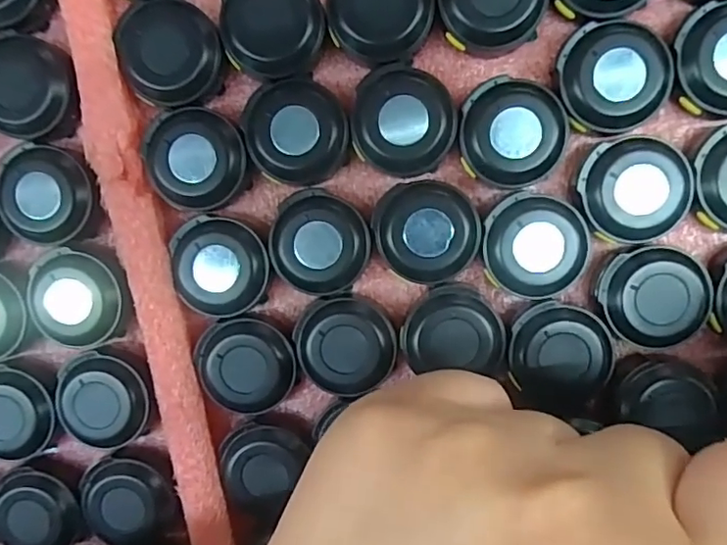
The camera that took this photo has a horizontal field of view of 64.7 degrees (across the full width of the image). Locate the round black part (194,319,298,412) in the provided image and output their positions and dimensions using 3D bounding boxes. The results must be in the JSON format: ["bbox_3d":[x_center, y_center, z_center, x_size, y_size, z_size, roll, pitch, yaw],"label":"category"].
[{"bbox_3d":[-0.035,0.028,0.175,0.029,0.013,0.027,0,97,3],"label":"round black part"}]

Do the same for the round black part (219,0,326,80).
[{"bbox_3d":[-0.026,-0.070,0.161,0.028,0.009,0.029,0,97,3],"label":"round black part"}]

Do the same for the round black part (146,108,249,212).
[{"bbox_3d":[-0.048,-0.033,0.169,0.028,0.013,0.028,0,97,3],"label":"round black part"}]

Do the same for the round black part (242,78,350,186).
[{"bbox_3d":[-0.019,-0.040,0.164,0.029,0.007,0.028,0,97,3],"label":"round black part"}]

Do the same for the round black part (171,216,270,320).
[{"bbox_3d":[-0.043,-0.002,0.172,0.026,0.014,0.030,-36,94,7],"label":"round black part"}]

